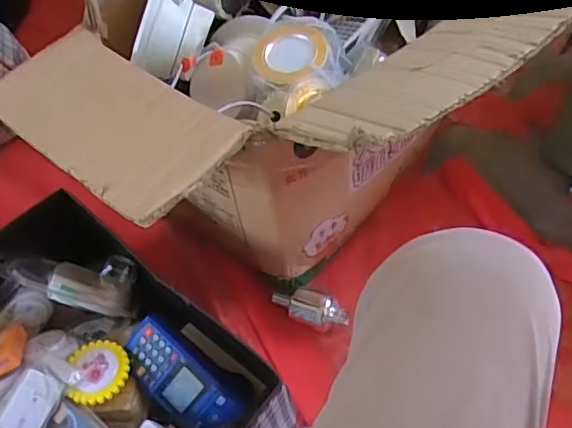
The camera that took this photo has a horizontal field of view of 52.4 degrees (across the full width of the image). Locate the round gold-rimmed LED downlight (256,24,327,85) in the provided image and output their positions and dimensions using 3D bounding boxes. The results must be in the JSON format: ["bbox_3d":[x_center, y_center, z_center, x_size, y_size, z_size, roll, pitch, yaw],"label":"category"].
[{"bbox_3d":[0.005,-0.200,0.716,0.089,0.019,0.093,10,58,11],"label":"round gold-rimmed LED downlight"}]

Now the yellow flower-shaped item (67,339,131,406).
[{"bbox_3d":[-0.217,0.180,0.673,0.066,0.018,0.074,-15,56,-6],"label":"yellow flower-shaped item"}]

